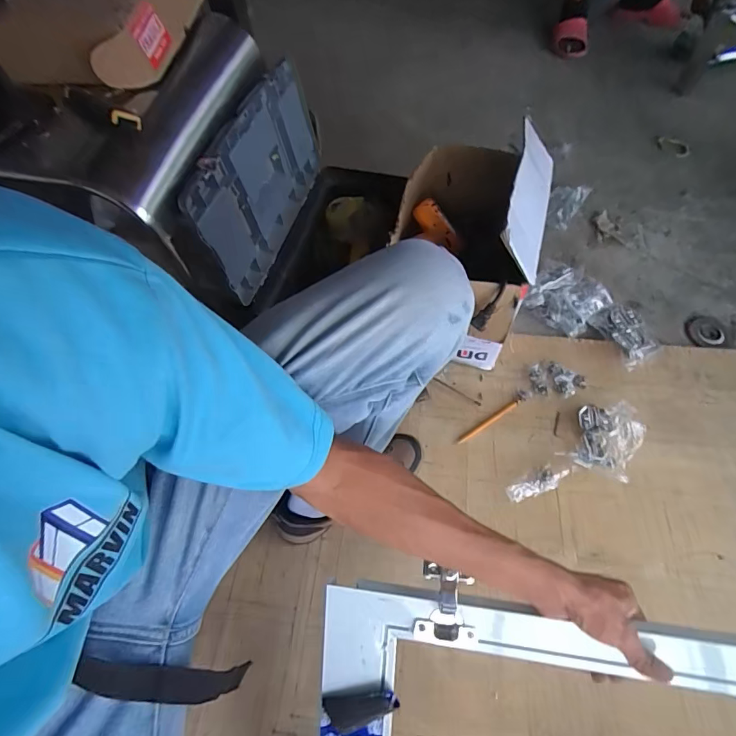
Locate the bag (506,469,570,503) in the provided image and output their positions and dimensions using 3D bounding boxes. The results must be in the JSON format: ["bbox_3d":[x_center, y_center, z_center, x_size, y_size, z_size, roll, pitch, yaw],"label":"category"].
[{"bbox_3d":[0.278,0.188,0.705,0.108,0.011,0.031,-19,60,-9],"label":"bag"}]

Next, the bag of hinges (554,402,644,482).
[{"bbox_3d":[0.402,0.117,0.734,0.099,0.033,0.130,25,63,16],"label":"bag of hinges"}]

